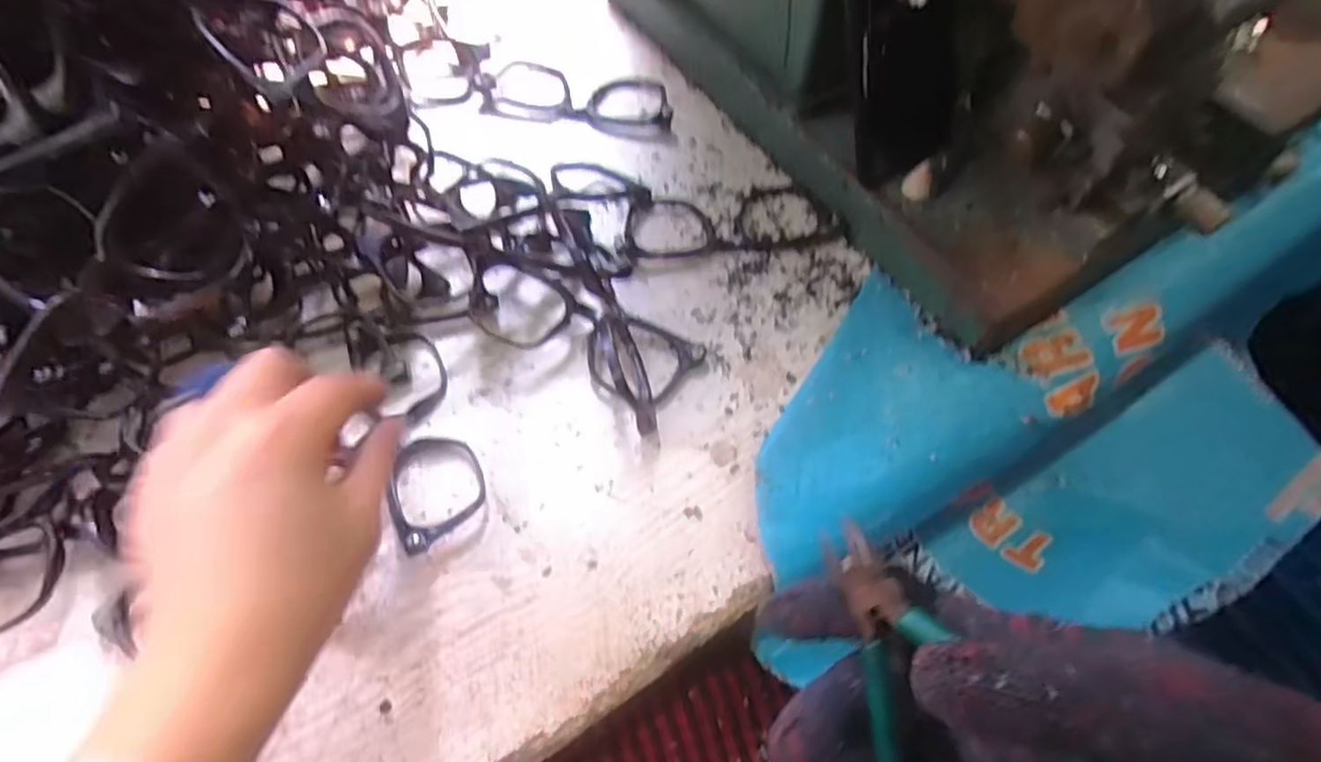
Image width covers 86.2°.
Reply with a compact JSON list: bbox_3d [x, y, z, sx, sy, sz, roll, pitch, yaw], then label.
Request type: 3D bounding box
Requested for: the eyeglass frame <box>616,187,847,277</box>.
[{"bbox_3d":[0.043,-0.111,0.472,0.152,0.017,0.058,-11,63,-7],"label":"eyeglass frame"}]

